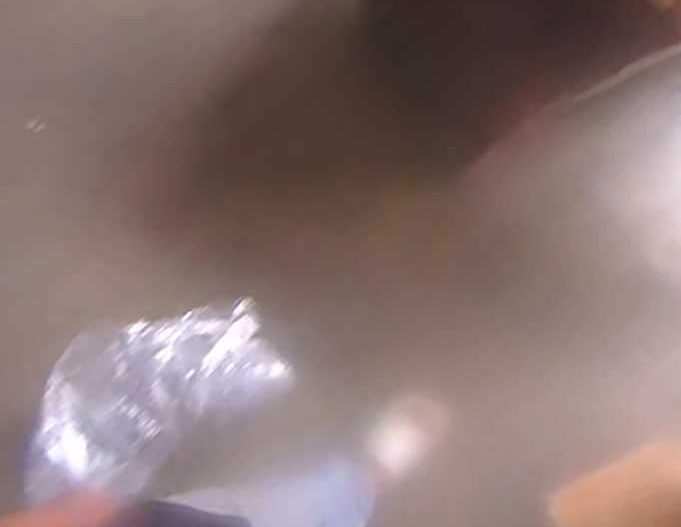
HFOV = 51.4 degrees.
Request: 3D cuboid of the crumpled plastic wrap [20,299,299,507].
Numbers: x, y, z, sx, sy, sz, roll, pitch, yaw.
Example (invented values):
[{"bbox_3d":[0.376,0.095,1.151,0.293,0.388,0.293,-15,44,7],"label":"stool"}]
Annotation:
[{"bbox_3d":[-0.417,0.265,1.495,0.545,0.154,0.297,-34,73,-9],"label":"crumpled plastic wrap"}]

